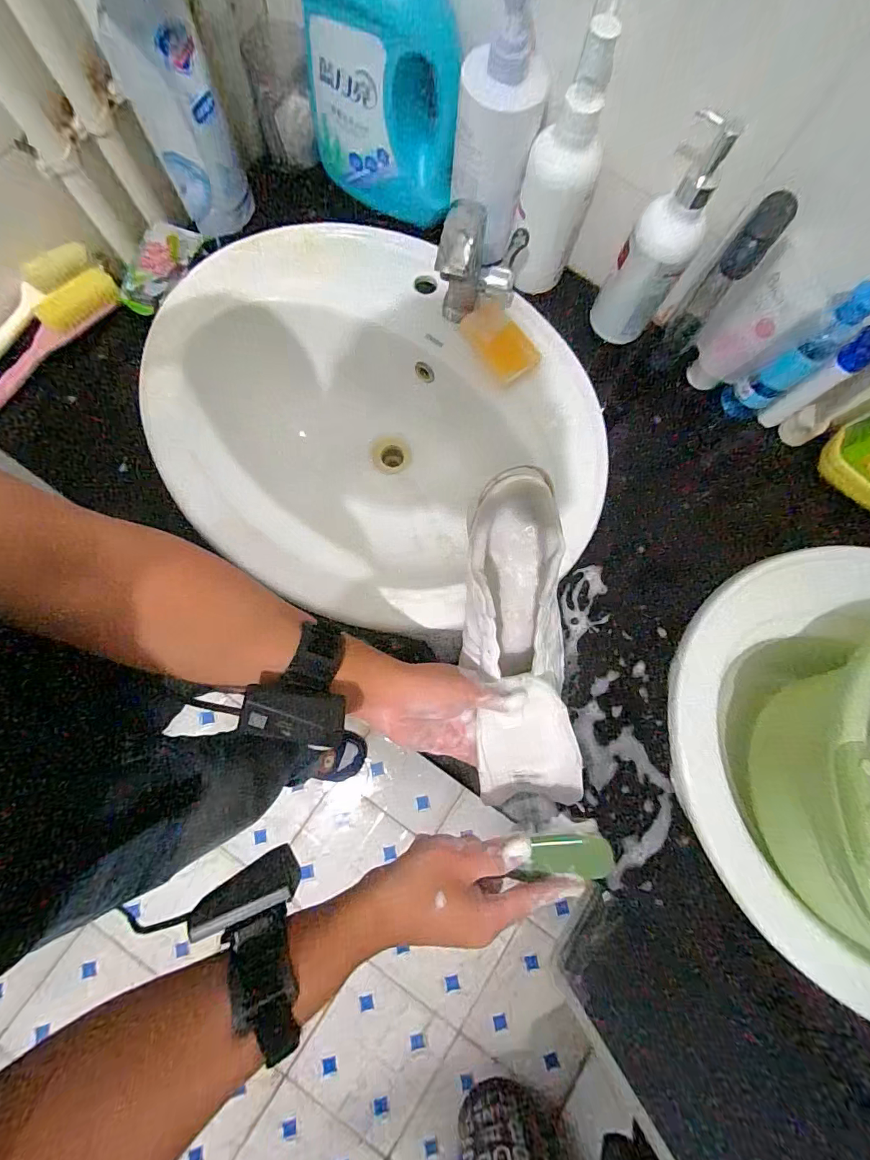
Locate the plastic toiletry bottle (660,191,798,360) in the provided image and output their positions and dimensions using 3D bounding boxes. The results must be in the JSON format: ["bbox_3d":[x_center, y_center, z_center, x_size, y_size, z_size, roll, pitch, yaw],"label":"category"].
[{"bbox_3d":[0.282,-0.292,0.434,0.032,0.155,0.043,37,80,4],"label":"plastic toiletry bottle"}]

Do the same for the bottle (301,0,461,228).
[{"bbox_3d":[-0.049,-0.521,0.426,0.162,0.290,0.090,35,77,7],"label":"bottle"}]

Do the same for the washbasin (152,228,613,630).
[{"bbox_3d":[-0.071,-0.166,0.542,0.521,0.154,0.405,39,80,4],"label":"washbasin"}]

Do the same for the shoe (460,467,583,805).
[{"bbox_3d":[0.078,0.054,0.392,0.090,0.104,0.275,-1,84,-2],"label":"shoe"}]

